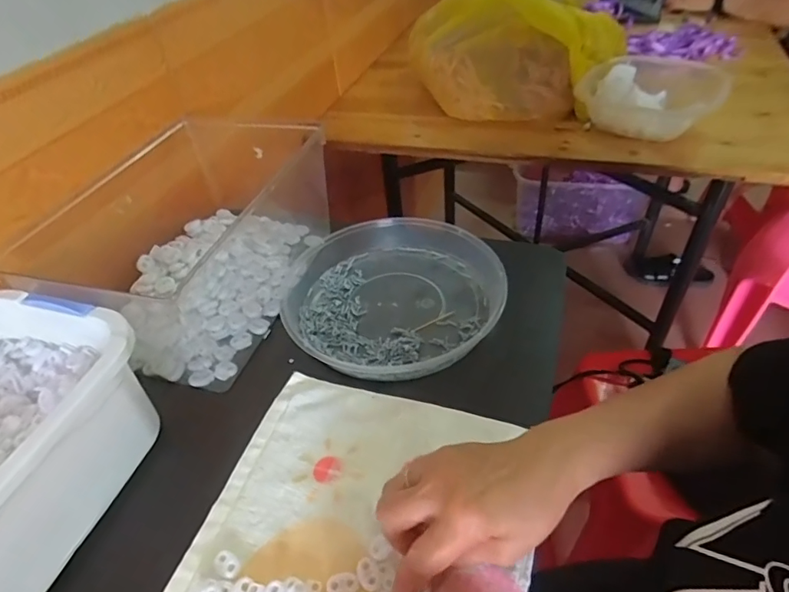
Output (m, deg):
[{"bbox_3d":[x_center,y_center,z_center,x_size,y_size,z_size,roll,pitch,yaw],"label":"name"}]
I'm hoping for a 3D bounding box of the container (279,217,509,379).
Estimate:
[{"bbox_3d":[-0.003,-0.010,0.520,0.225,0.040,0.210,-4,44,3],"label":"container"}]

